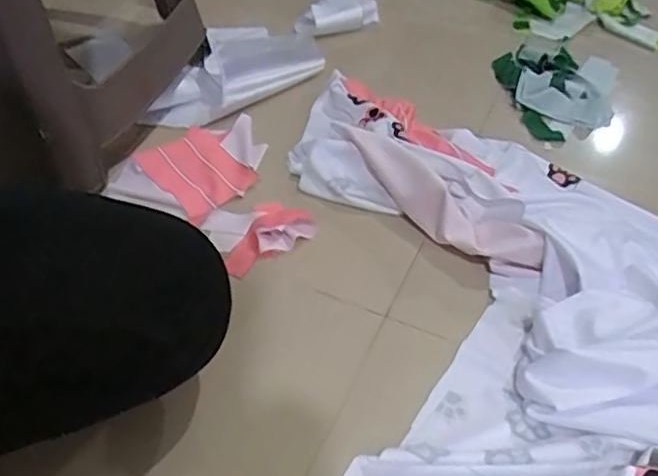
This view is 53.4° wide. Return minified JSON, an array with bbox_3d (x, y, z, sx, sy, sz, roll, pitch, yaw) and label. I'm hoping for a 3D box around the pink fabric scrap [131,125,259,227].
[{"bbox_3d":[-0.146,-0.080,0.751,0.103,0.022,0.127,-32,53,-29],"label":"pink fabric scrap"}]

